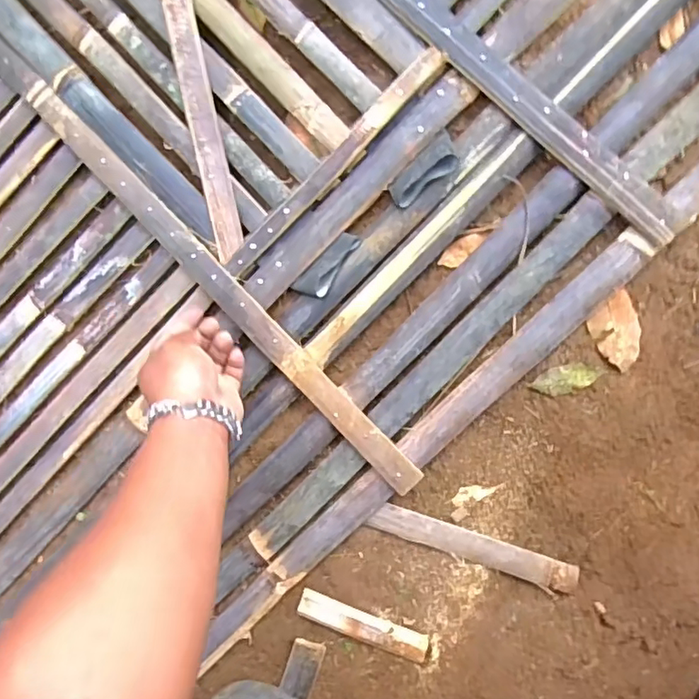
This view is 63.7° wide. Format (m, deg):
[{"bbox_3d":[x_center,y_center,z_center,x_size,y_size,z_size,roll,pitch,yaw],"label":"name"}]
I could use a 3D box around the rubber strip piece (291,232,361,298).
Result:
[{"bbox_3d":[-0.020,-0.081,0.553,0.079,0.023,0.033,-45,84,6],"label":"rubber strip piece"}]

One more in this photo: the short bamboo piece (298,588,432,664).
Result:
[{"bbox_3d":[0.013,0.274,0.559,0.130,0.016,0.026,19,92,8],"label":"short bamboo piece"}]

